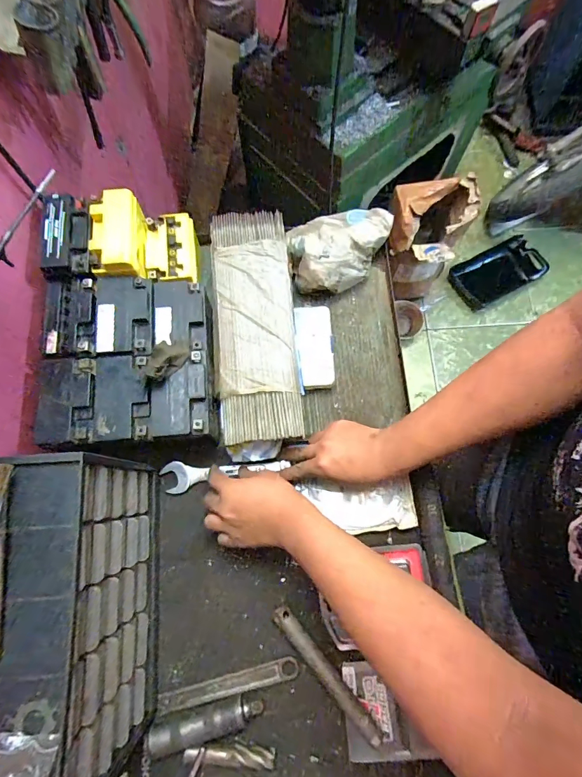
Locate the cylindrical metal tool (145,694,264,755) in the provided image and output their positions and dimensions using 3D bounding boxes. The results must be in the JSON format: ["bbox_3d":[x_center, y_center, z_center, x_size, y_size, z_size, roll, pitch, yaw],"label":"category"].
[{"bbox_3d":[-0.103,0.392,0.454,0.132,0.029,0.028,-12,74,-3],"label":"cylindrical metal tool"}]

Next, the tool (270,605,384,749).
[{"bbox_3d":[0.041,0.349,0.475,0.023,0.018,0.178,-40,77,-10],"label":"tool"}]

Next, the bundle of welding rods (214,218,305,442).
[{"bbox_3d":[-0.052,-0.097,0.537,0.107,0.016,0.338,-5,74,-1],"label":"bundle of welding rods"}]

